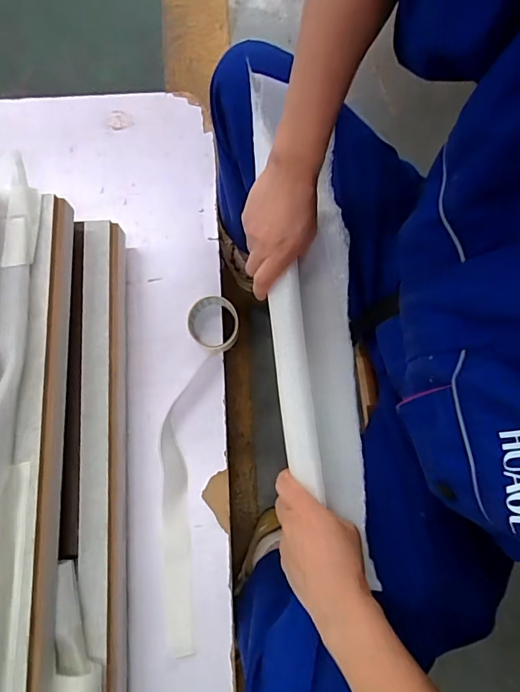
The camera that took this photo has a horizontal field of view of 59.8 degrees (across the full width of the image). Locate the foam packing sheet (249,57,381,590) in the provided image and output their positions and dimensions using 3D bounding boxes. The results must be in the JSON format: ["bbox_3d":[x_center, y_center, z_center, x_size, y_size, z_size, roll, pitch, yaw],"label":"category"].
[{"bbox_3d":[0.055,-0.056,0.490,0.090,0.048,0.483,-6,83,-1],"label":"foam packing sheet"}]

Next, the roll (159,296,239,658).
[{"bbox_3d":[-0.113,0.189,0.705,0.093,0.037,0.541,7,79,1],"label":"roll"}]

